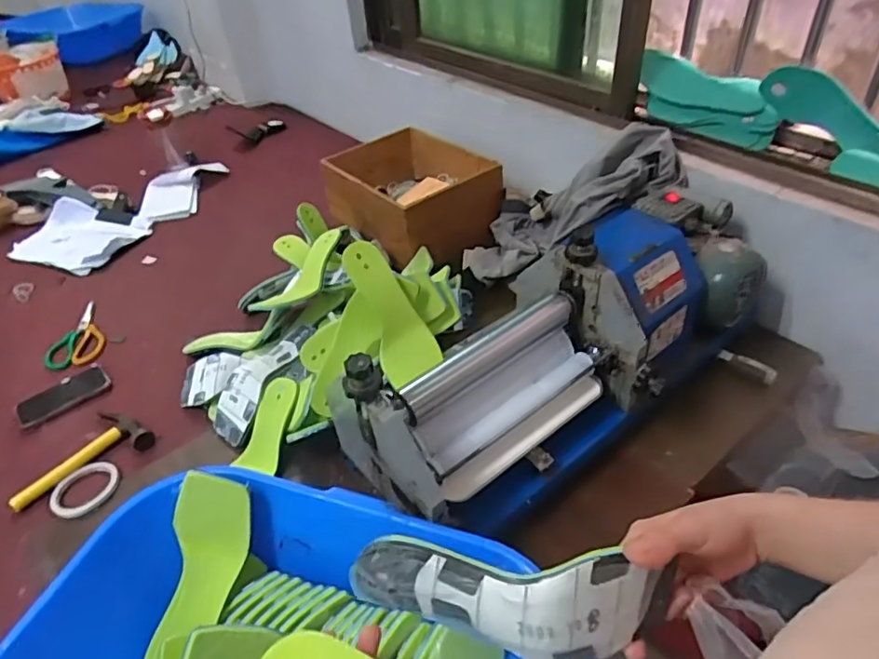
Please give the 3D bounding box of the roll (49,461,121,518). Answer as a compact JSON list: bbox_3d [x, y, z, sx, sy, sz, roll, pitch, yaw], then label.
[{"bbox_3d":[-0.539,0.243,0.877,0.096,0.016,0.087,-24,44,-21],"label":"roll"}]

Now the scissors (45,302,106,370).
[{"bbox_3d":[-0.725,0.007,1.164,0.095,0.019,0.199,-16,42,-12],"label":"scissors"}]

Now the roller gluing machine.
[{"bbox_3d":[0.186,0.011,0.819,0.660,0.237,0.268,-26,45,-23],"label":"roller gluing machine"}]

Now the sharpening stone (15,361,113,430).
[{"bbox_3d":[-0.674,0.118,1.032,0.148,0.009,0.086,-32,47,-28],"label":"sharpening stone"}]

